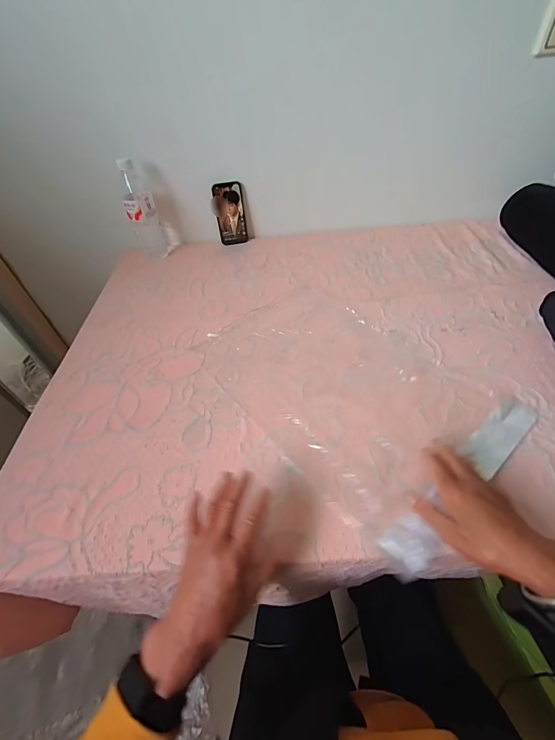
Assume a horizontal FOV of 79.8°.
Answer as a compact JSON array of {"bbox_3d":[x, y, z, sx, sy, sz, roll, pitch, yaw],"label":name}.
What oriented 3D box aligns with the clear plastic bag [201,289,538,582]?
[{"bbox_3d":[0.105,0.015,0.542,0.307,0.012,0.473,-34,53,-23],"label":"clear plastic bag"}]

